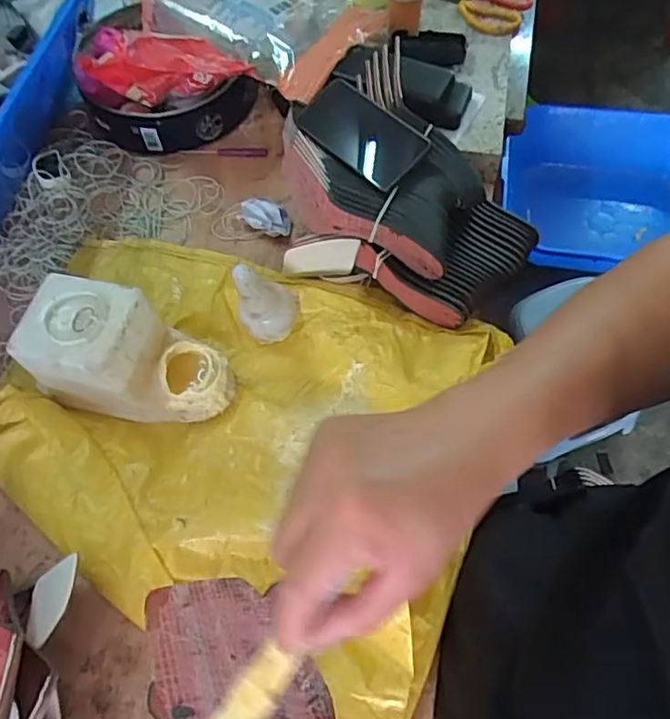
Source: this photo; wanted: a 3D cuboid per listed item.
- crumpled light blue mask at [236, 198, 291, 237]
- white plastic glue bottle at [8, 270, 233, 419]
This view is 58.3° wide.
[{"bbox_3d":[-0.096,-0.190,0.809,0.073,0.041,0.033,9,62,7],"label":"crumpled light blue mask"},{"bbox_3d":[-0.223,-0.006,0.652,0.207,0.102,0.110,11,62,8],"label":"white plastic glue bottle"}]

